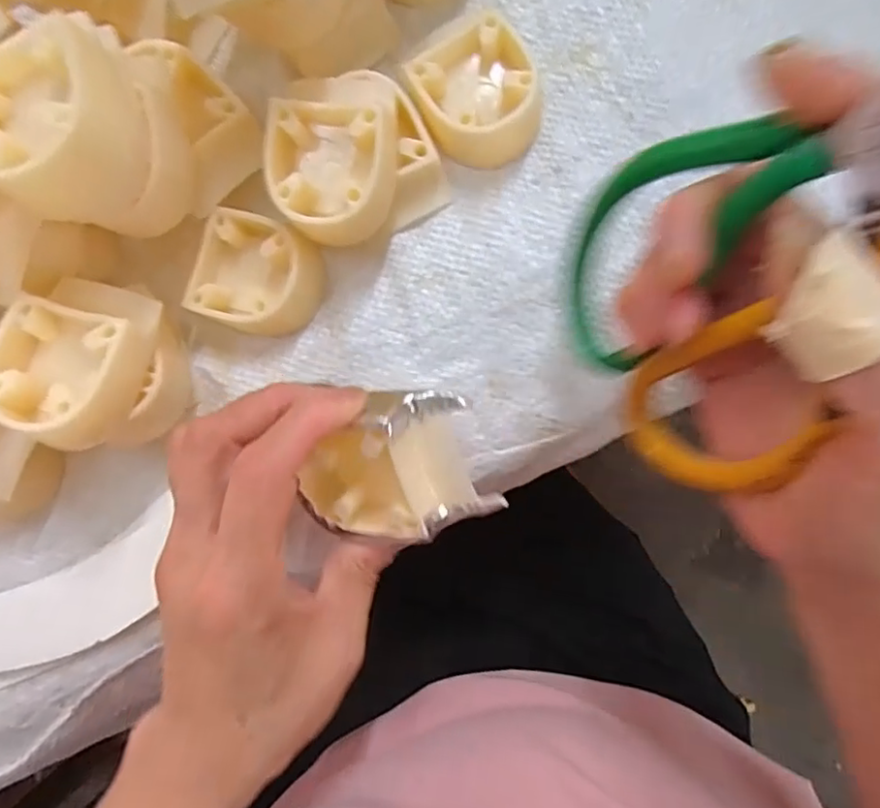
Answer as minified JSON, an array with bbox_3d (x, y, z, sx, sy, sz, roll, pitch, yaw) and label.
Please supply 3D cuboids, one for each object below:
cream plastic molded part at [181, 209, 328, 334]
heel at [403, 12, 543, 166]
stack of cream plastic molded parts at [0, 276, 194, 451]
[{"bbox_3d":[-0.077,-0.054,0.258,0.049,0.022,0.047,0,86,7],"label":"cream plastic molded part"},{"bbox_3d":[0.016,-0.125,0.252,0.047,0.022,0.053,-26,83,4],"label":"heel"},{"bbox_3d":[-0.131,-0.014,0.241,0.053,0.062,0.063,12,87,7],"label":"stack of cream plastic molded parts"}]

